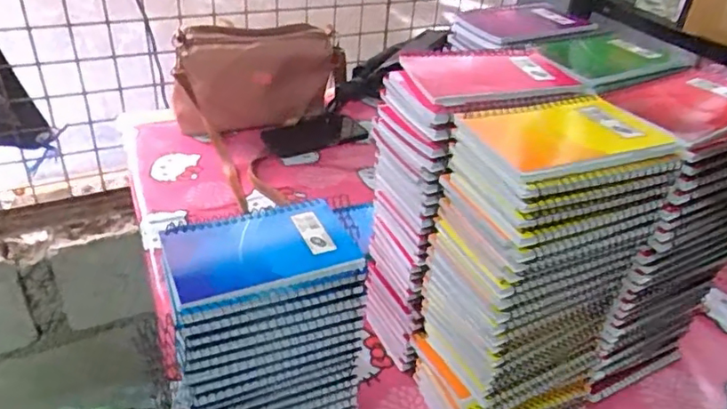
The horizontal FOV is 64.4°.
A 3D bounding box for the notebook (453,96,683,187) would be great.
[{"bbox_3d":[0.140,-0.046,0.402,0.130,0.015,0.092,-12,38,-19],"label":"notebook"}]

